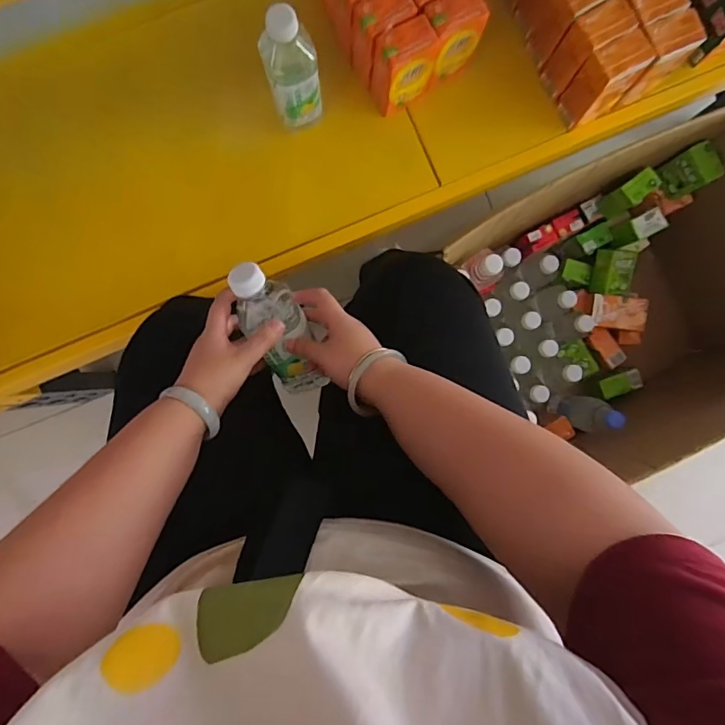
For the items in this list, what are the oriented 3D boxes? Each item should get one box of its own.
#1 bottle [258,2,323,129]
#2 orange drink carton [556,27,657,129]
[{"bbox_3d":[-0.083,-0.339,0.542,0.060,0.138,0.062,-17,89,-3],"label":"bottle"},{"bbox_3d":[0.302,-0.351,0.593,0.065,0.101,0.046,-27,89,-3],"label":"orange drink carton"}]

